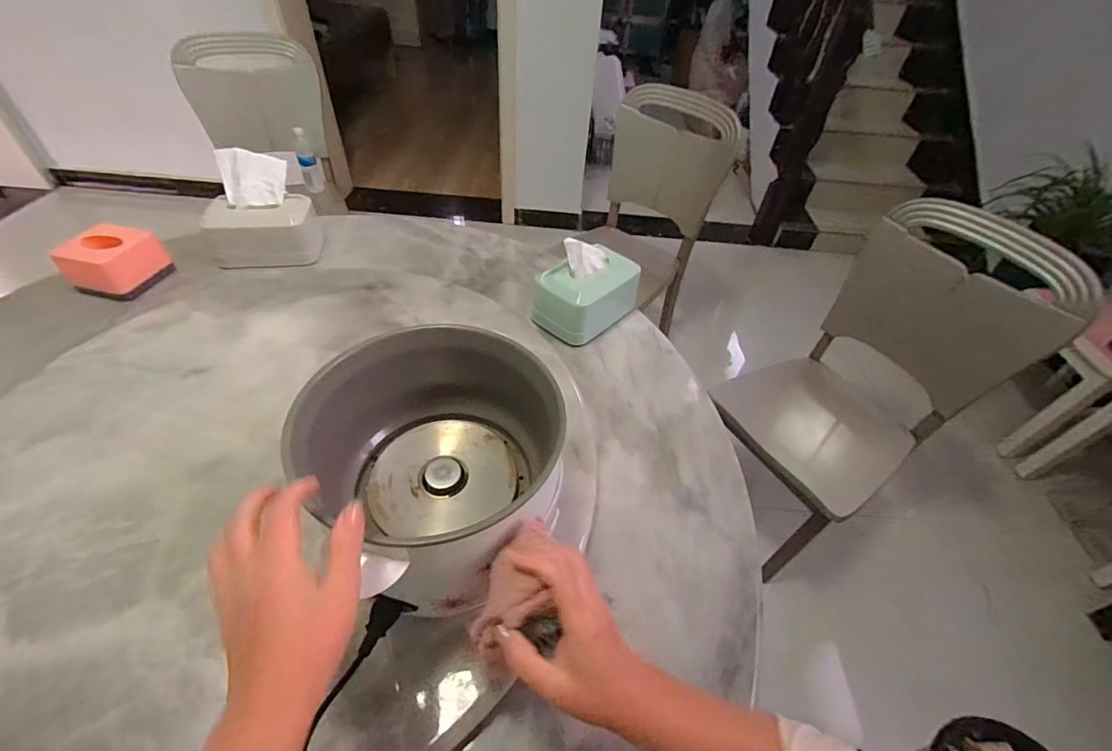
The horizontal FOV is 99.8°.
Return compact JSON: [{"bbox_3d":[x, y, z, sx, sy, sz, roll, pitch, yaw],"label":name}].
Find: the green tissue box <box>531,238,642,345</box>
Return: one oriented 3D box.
[{"bbox_3d":[0.054,-0.161,0.819,0.183,0.126,0.124,-33,58,-30],"label":"green tissue box"}]

